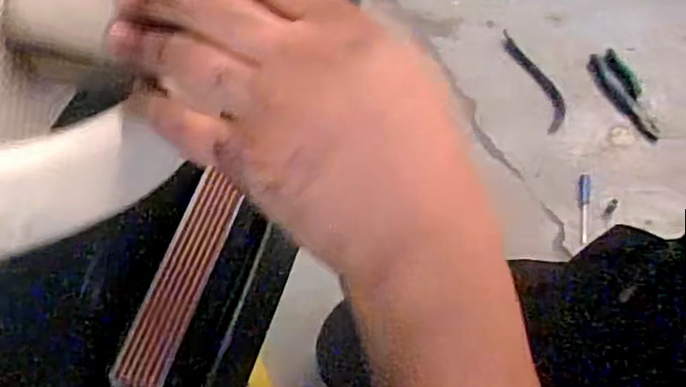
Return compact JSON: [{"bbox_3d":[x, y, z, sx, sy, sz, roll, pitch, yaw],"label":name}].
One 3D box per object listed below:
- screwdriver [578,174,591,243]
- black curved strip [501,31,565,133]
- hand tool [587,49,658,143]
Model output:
[{"bbox_3d":[0.402,0.022,1.129,0.019,0.018,0.128,8,58,9],"label":"screwdriver"},{"bbox_3d":[0.371,-0.218,1.307,0.058,0.020,0.260,-15,57,-5],"label":"black curved strip"},{"bbox_3d":[0.524,-0.183,1.256,0.070,0.013,0.217,-16,57,-6],"label":"hand tool"}]

